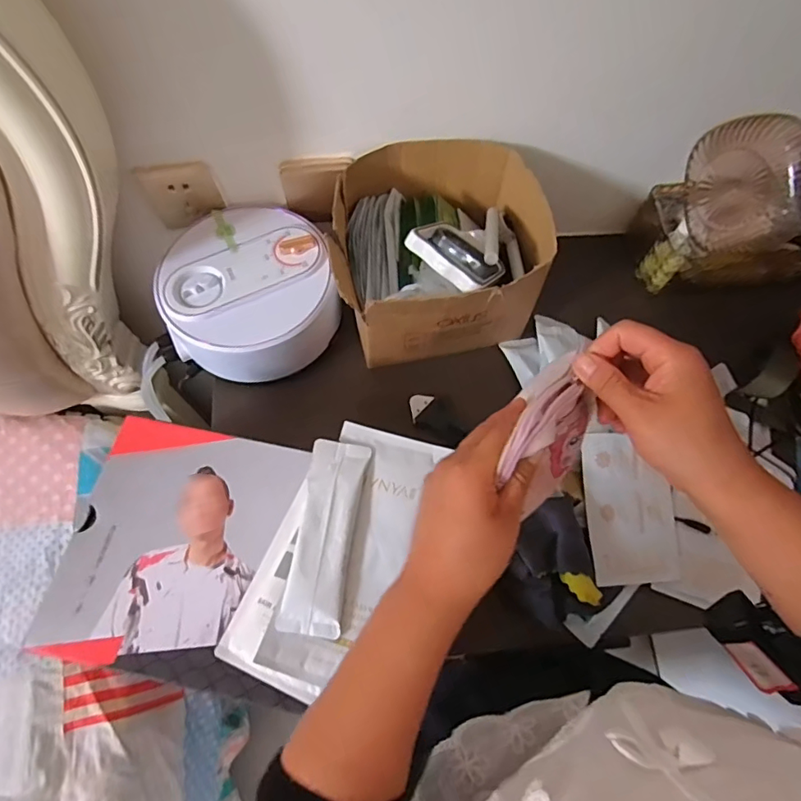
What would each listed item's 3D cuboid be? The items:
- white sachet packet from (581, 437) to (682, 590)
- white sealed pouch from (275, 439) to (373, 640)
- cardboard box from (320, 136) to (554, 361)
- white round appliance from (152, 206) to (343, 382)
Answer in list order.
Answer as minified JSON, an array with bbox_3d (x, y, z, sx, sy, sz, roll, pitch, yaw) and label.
[{"bbox_3d":[0.244,0.113,0.532,0.100,0.005,0.153,1,79,-12],"label":"white sachet packet"},{"bbox_3d":[-0.064,0.114,0.432,0.051,0.020,0.159,8,67,2],"label":"white sealed pouch"},{"bbox_3d":[0.040,-0.169,0.586,0.225,0.143,0.214,-3,67,-3],"label":"cardboard box"},{"bbox_3d":[-0.175,-0.127,0.589,0.191,0.071,0.191,1,67,-2],"label":"white round appliance"}]

